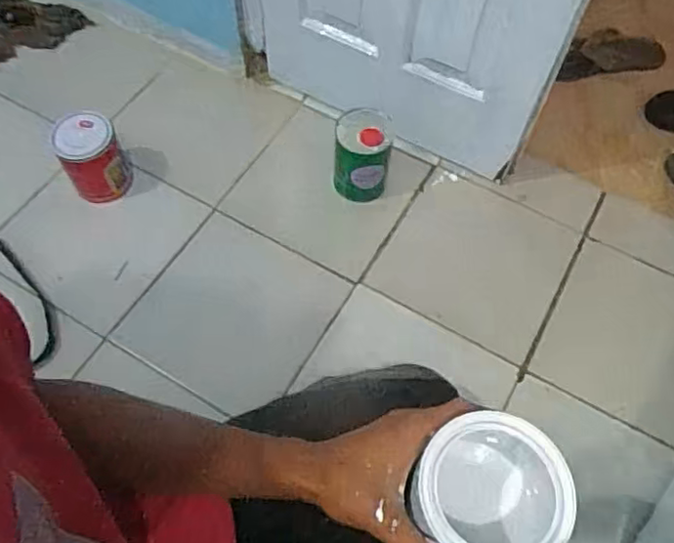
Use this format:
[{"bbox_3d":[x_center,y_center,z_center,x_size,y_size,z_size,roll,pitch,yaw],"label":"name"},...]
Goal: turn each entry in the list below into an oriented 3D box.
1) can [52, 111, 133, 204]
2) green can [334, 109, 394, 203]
[{"bbox_3d":[-0.428,-0.193,1.071,0.105,0.148,0.105,1,62,-1],"label":"can"},{"bbox_3d":[0.047,-0.200,1.076,0.095,0.143,0.115,6,62,2],"label":"green can"}]

